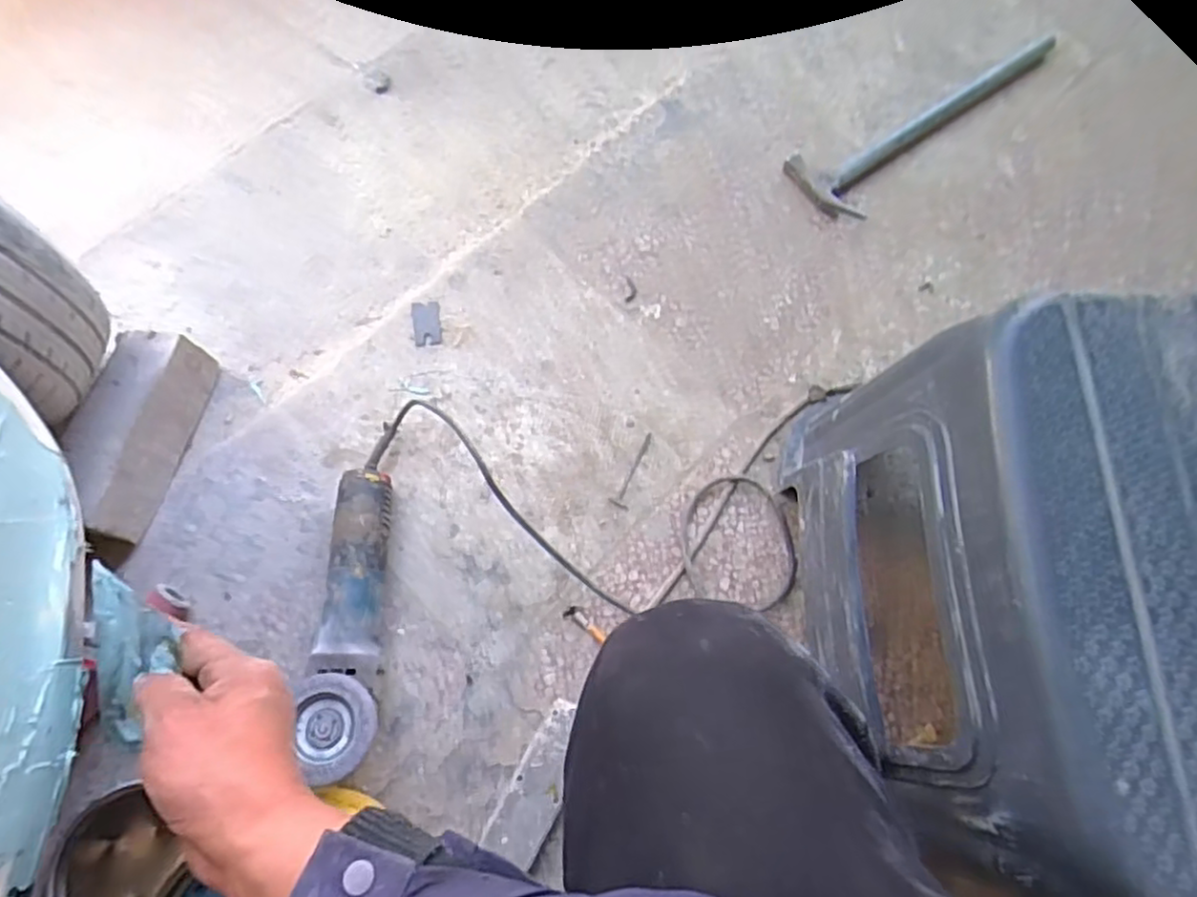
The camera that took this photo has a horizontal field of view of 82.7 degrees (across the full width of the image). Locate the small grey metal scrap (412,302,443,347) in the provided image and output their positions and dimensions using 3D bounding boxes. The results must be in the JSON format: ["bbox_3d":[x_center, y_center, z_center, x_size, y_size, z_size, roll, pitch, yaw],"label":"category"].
[{"bbox_3d":[-0.203,-0.148,0.806,0.033,0.004,0.059,-7,71,-5],"label":"small grey metal scrap"}]

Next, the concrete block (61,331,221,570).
[{"bbox_3d":[-0.489,-0.009,0.714,0.074,0.082,0.227,12,71,2],"label":"concrete block"}]

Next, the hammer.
[{"bbox_3d":[0.452,-0.456,0.911,0.442,0.046,0.110,-36,76,-14],"label":"hammer"}]

